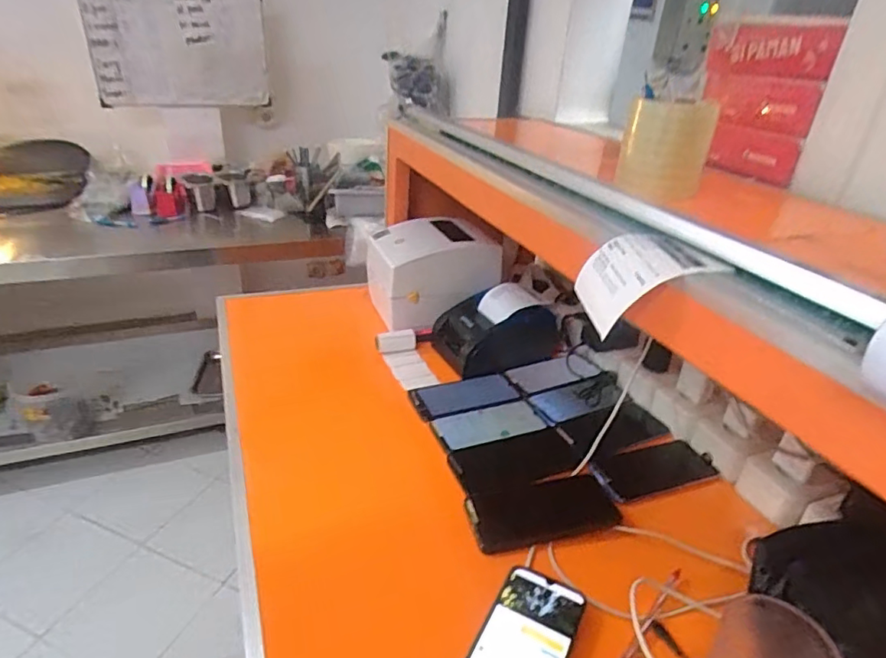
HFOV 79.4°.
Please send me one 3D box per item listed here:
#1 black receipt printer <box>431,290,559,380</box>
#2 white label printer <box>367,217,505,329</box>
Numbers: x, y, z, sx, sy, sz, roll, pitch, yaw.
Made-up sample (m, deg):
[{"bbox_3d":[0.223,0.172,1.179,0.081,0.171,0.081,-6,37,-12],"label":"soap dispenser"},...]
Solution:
[{"bbox_3d":[0.086,0.002,0.911,0.185,0.098,0.133,-11,32,-26],"label":"black receipt printer"},{"bbox_3d":[-0.023,-0.111,1.019,0.208,0.151,0.199,-7,31,-20],"label":"white label printer"}]

